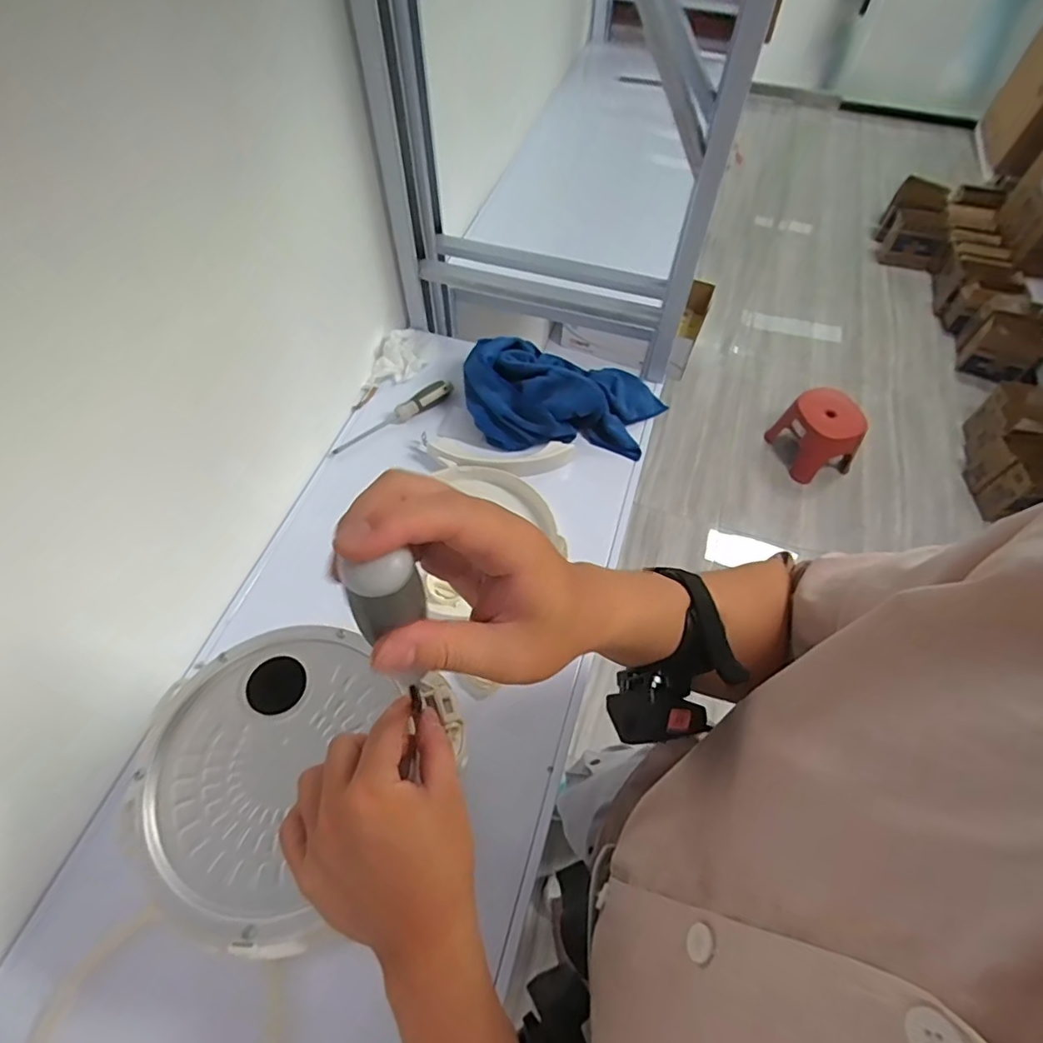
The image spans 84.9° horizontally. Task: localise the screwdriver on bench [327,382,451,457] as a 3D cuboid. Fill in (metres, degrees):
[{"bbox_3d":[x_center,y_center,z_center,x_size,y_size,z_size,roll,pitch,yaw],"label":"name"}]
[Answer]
[{"bbox_3d":[-0.176,-0.142,0.780,0.186,0.031,0.029,-34,64,-19],"label":"screwdriver on bench"}]

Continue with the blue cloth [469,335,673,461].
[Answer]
[{"bbox_3d":[0.058,-0.169,0.773,0.270,0.073,0.156,9,59,5],"label":"blue cloth"}]

